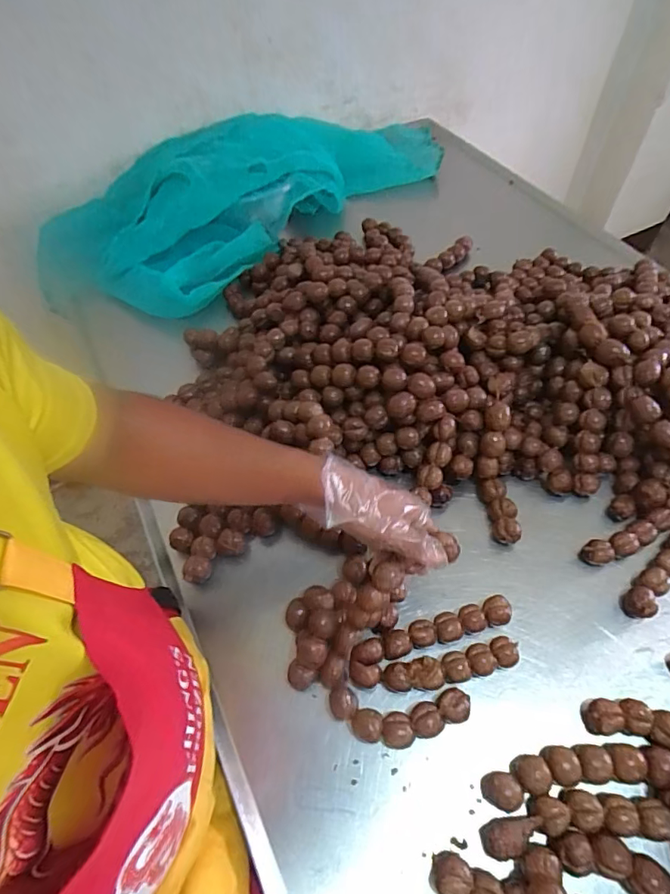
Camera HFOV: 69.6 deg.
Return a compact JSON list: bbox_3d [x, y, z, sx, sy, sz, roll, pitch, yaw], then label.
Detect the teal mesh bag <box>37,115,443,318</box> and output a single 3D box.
[{"bbox_3d":[-0.166,-0.554,1.046,0.935,0.179,0.397,-23,58,-12],"label":"teal mesh bag"}]

